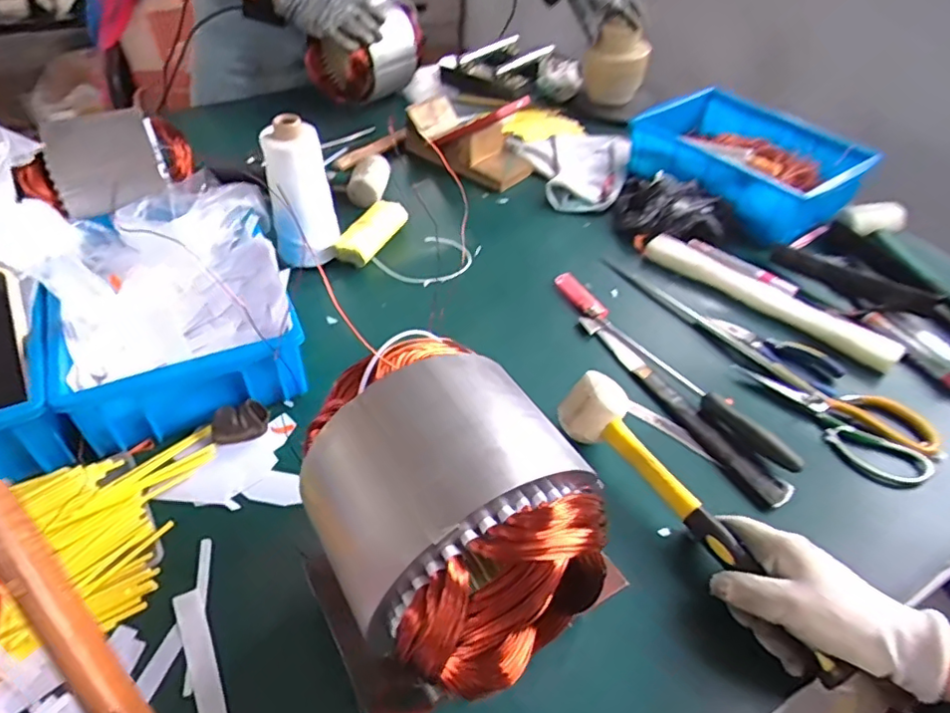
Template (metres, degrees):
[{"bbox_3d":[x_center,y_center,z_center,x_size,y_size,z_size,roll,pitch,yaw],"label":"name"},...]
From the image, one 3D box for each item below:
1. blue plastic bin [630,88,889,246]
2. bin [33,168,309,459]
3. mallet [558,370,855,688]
[{"bbox_3d":[0.391,-0.284,0.860,0.303,0.087,0.246,33,53,26],"label":"blue plastic bin"},{"bbox_3d":[-0.298,-0.064,0.586,0.202,0.101,0.286,-15,49,-18],"label":"bin"},{"bbox_3d":[0.173,0.122,0.468,0.046,0.053,0.282,-26,59,-26],"label":"mallet"}]

